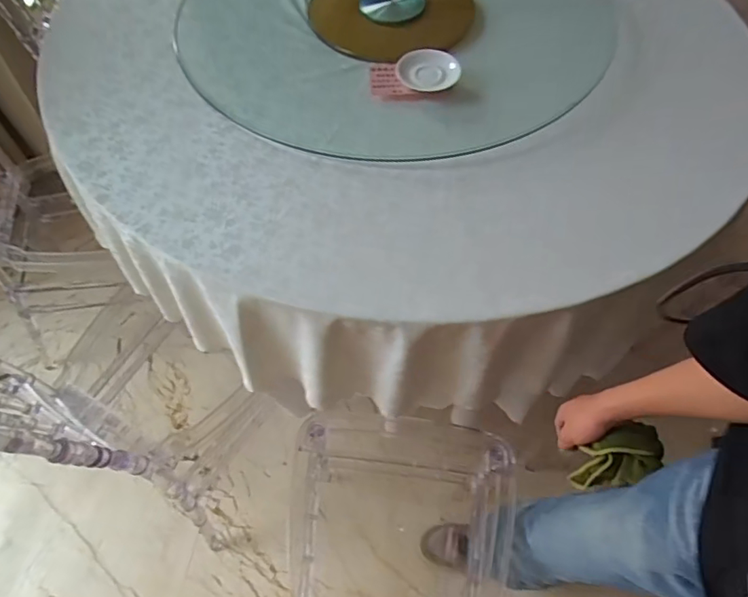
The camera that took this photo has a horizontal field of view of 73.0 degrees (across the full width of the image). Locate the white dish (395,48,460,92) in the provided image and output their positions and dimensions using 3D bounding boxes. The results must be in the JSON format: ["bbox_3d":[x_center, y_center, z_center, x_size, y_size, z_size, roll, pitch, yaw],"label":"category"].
[{"bbox_3d":[0.110,-0.472,1.034,0.124,0.027,0.104,1,58,-1],"label":"white dish"}]

